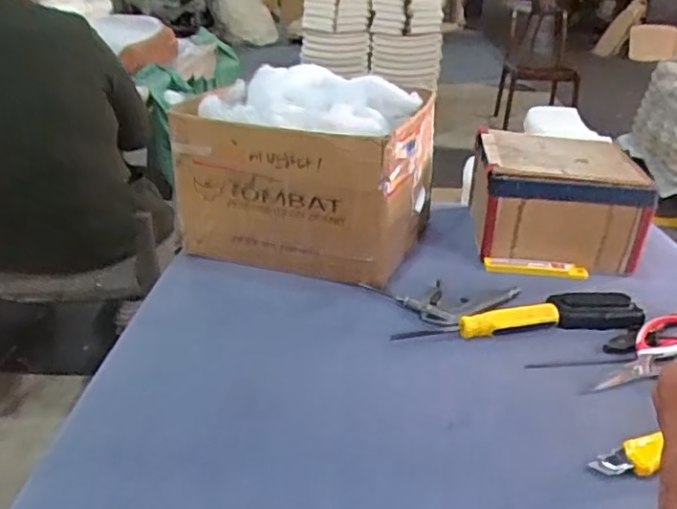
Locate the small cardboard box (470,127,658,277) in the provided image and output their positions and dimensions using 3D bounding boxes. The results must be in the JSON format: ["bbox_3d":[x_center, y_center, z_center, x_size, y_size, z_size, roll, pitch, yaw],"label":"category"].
[{"bbox_3d":[0.313,-0.086,0.899,0.219,0.130,0.202,2,28,4],"label":"small cardboard box"}]

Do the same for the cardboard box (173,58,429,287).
[{"bbox_3d":[-0.038,-0.113,0.849,0.291,0.228,0.232,12,31,22],"label":"cardboard box"}]

